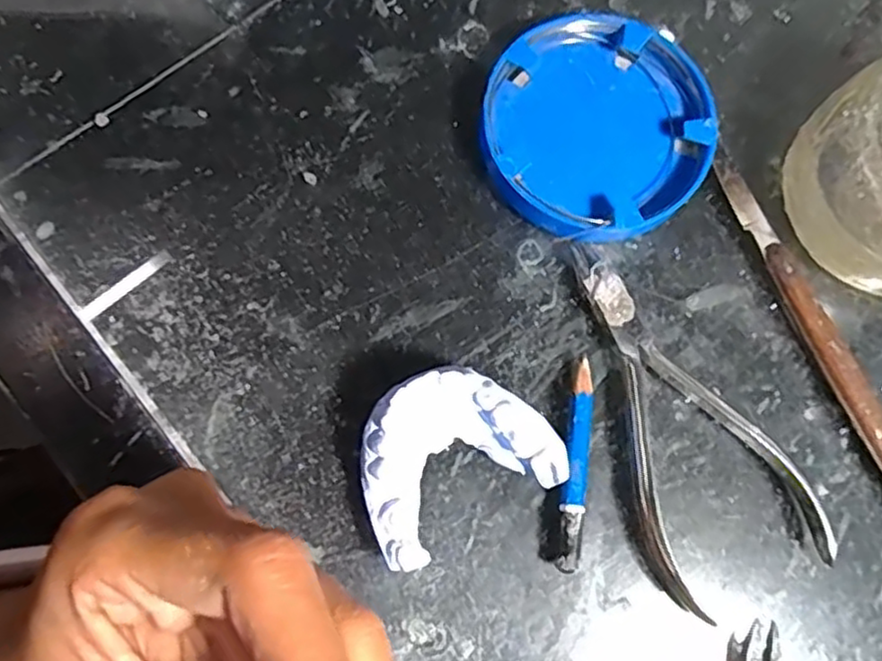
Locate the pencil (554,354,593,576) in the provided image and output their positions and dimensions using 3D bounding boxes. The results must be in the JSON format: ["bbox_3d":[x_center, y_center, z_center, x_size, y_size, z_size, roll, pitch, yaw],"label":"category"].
[{"bbox_3d":[0.042,0.042,0.217,0.009,0.012,0.064,5,77,0],"label":"pencil"}]

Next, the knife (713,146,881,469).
[{"bbox_3d":[0.130,0.015,0.227,0.011,0.010,0.164,-24,79,-6],"label":"knife"}]

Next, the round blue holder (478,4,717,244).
[{"bbox_3d":[0.054,-0.071,0.241,0.077,0.016,0.080,0,77,-1],"label":"round blue holder"}]

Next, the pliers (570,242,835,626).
[{"bbox_3d":[0.075,0.026,0.222,0.052,0.012,0.118,-22,79,-6],"label":"pliers"}]

